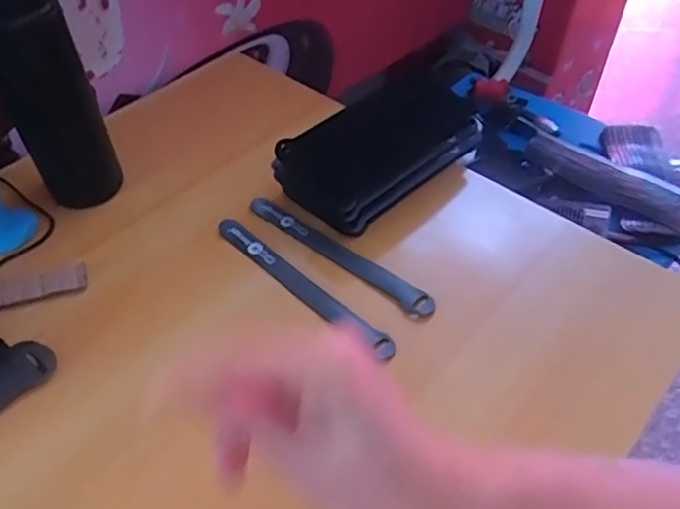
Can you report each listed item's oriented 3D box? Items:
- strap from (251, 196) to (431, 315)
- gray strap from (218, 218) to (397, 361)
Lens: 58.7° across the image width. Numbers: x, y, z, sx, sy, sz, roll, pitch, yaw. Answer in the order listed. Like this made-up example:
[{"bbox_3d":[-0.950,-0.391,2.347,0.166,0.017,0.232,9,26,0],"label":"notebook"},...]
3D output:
[{"bbox_3d":[-0.004,-0.005,0.516,0.199,0.009,0.020,34,57,27],"label":"strap"},{"bbox_3d":[-0.034,0.023,0.495,0.020,0.010,0.200,-37,57,-28],"label":"gray strap"}]

